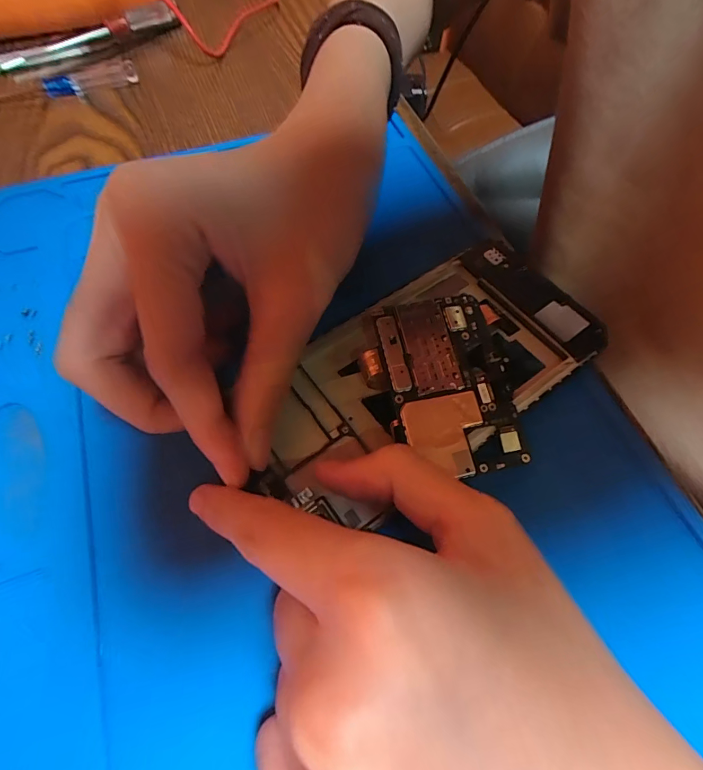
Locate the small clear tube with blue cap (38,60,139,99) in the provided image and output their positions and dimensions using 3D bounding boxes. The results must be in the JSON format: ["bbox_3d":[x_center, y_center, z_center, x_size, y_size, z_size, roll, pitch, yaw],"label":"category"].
[{"bbox_3d":[-0.161,-0.188,0.254,0.054,0.009,0.010,-19,64,-11],"label":"small clear tube with blue cap"}]

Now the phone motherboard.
[{"bbox_3d":[0.035,-0.001,0.146,0.043,0.004,0.064,-9,74,-12],"label":"phone motherboard"}]

